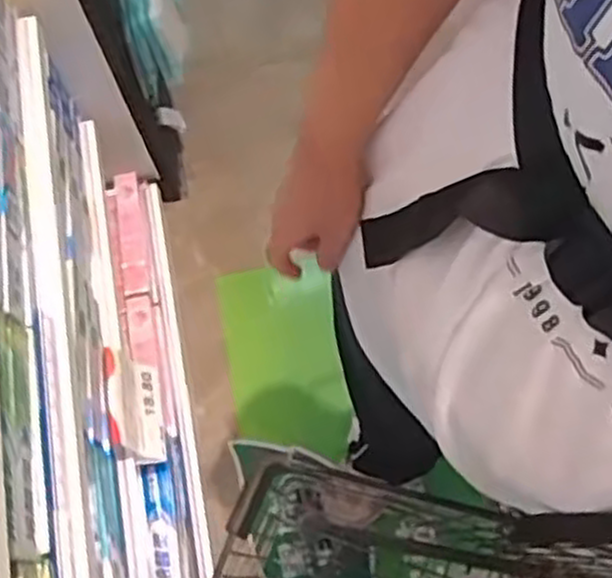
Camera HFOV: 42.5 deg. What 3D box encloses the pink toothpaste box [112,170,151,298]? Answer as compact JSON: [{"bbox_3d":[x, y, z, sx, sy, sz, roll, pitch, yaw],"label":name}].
[{"bbox_3d":[-0.300,-0.090,1.330,0.054,0.046,0.217,-10,70,-2],"label":"pink toothpaste box"}]

